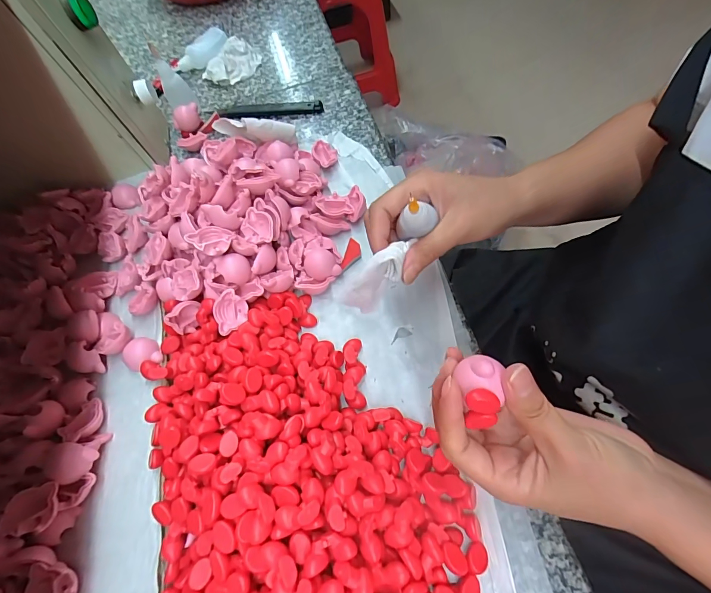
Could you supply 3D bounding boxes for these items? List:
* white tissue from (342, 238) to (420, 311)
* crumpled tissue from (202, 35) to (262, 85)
[{"bbox_3d":[0.015,-0.010,0.249,0.029,0.060,0.020,-5,53,-44],"label":"white tissue"},{"bbox_3d":[-0.166,-0.318,0.480,0.077,0.025,0.047,-41,66,-12],"label":"crumpled tissue"}]

